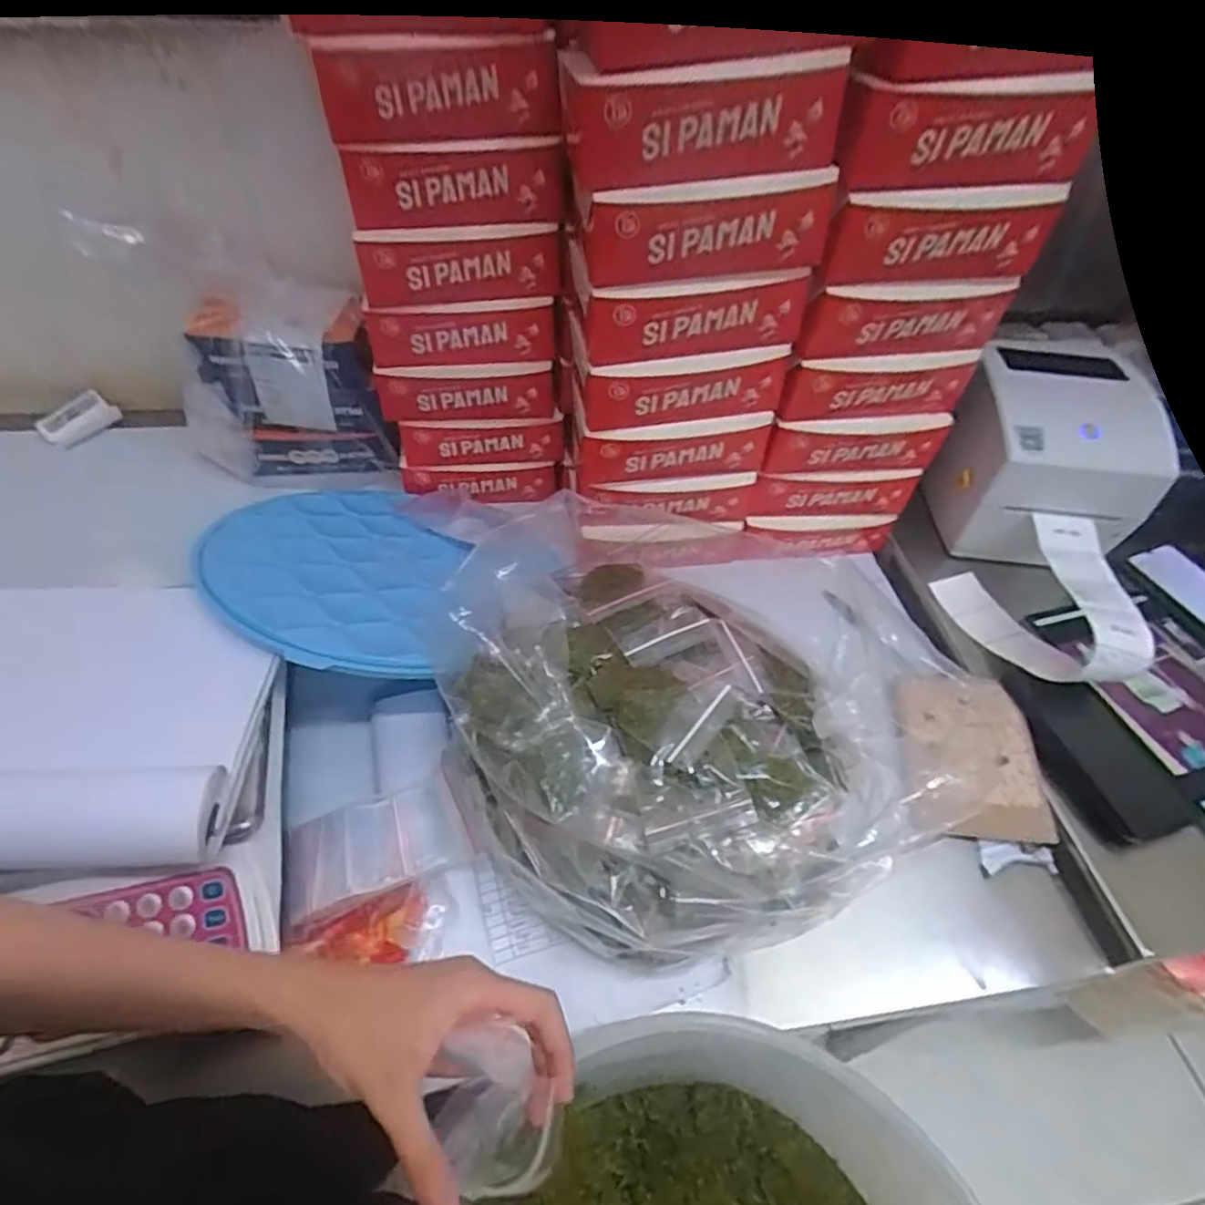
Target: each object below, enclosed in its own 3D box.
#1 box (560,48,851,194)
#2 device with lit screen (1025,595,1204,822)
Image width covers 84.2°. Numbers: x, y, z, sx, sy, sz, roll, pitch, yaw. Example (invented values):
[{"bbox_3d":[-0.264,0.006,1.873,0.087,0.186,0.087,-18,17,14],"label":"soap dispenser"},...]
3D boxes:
[{"bbox_3d":[0.062,-0.331,0.455,0.187,0.067,0.088,-6,49,-9],"label":"box"},{"bbox_3d":[0.552,0.094,0.630,0.166,0.015,0.246,-9,50,-11],"label":"device with lit screen"}]

